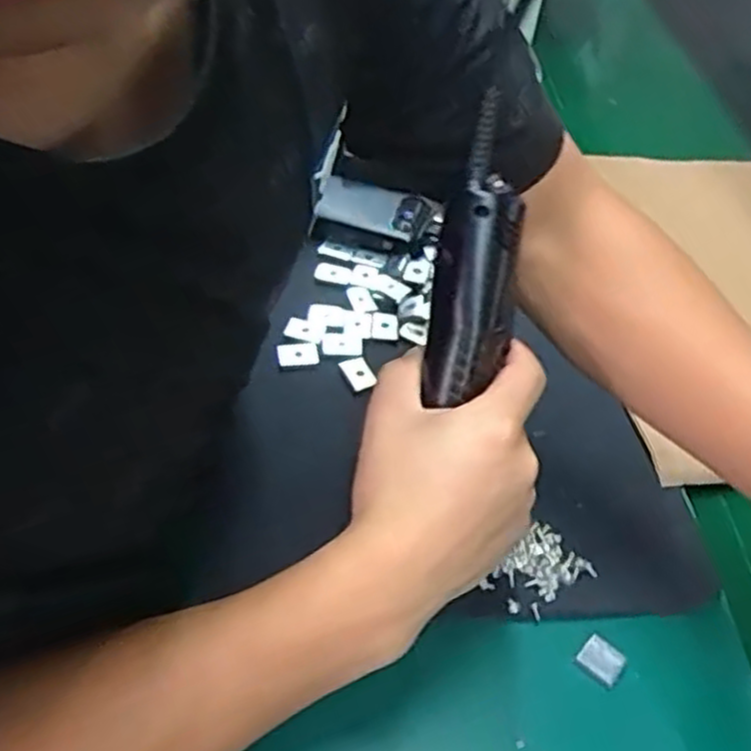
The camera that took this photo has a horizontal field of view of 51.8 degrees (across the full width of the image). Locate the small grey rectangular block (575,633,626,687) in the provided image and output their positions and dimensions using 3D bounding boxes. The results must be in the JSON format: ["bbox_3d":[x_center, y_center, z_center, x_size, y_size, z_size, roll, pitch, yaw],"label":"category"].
[{"bbox_3d":[0.122,0.152,0.415,0.022,0.004,0.021,33,50,24],"label":"small grey rectangular block"}]

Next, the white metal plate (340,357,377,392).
[{"bbox_3d":[-0.013,-0.002,0.550,0.018,0.004,0.026,-26,62,-14],"label":"white metal plate"}]

